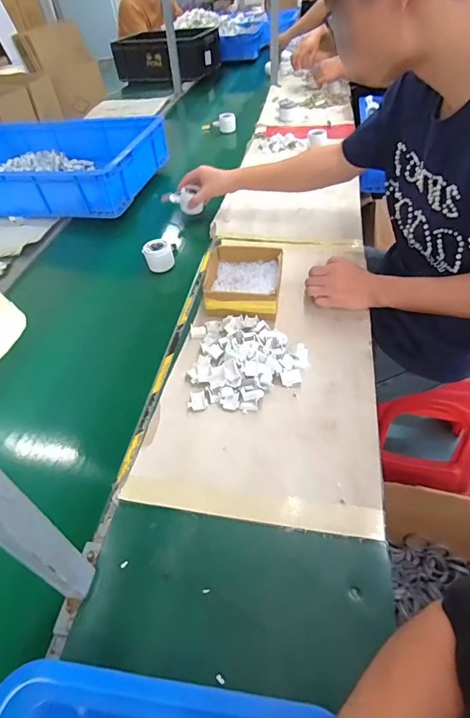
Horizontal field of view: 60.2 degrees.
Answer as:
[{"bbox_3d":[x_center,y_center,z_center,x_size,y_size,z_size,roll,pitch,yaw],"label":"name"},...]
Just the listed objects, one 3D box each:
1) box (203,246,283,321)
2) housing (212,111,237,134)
[{"bbox_3d":[0.017,-0.153,0.799,0.144,0.057,0.192,5,48,7],"label":"box"},{"bbox_3d":[-0.040,-0.899,1.547,0.091,0.060,0.048,-5,45,1],"label":"housing"}]

